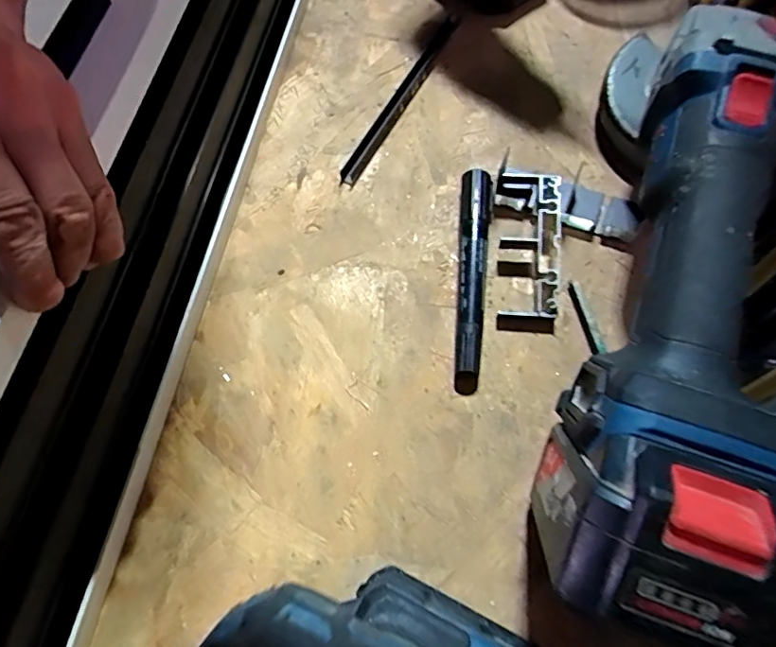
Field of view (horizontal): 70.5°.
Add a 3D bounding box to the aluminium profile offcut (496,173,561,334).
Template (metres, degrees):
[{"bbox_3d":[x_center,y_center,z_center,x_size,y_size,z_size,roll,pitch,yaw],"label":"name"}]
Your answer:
[{"bbox_3d":[0.088,-0.046,0.340,0.036,0.026,0.102,3,66,5],"label":"aluminium profile offcut"}]

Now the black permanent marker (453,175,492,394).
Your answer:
[{"bbox_3d":[0.053,-0.030,0.340,0.019,0.017,0.146,3,66,5],"label":"black permanent marker"}]

